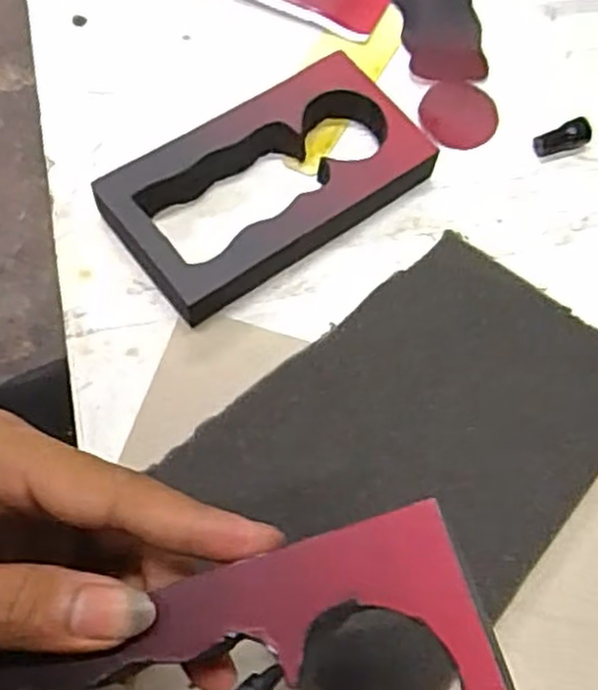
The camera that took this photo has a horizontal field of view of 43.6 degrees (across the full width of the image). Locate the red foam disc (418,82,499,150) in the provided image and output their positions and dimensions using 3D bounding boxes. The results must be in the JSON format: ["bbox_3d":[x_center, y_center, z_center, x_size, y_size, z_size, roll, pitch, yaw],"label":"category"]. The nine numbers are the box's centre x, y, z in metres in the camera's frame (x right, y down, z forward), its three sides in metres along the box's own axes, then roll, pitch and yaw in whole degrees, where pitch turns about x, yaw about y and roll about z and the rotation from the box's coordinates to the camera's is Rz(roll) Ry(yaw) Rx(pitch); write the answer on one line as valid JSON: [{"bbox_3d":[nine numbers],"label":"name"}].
[{"bbox_3d":[0.084,-0.122,0.393,0.040,0.004,0.039,0,67,0],"label":"red foam disc"}]

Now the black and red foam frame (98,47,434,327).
[{"bbox_3d":[-0.015,-0.080,0.365,0.146,0.029,0.081,-34,71,-14],"label":"black and red foam frame"}]

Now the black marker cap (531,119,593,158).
[{"bbox_3d":[0.135,-0.106,0.384,0.030,0.012,0.012,-17,68,-8],"label":"black marker cap"}]

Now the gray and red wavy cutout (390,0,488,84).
[{"bbox_3d":[0.078,-0.177,0.419,0.043,0.005,0.081,-3,63,-5],"label":"gray and red wavy cutout"}]

